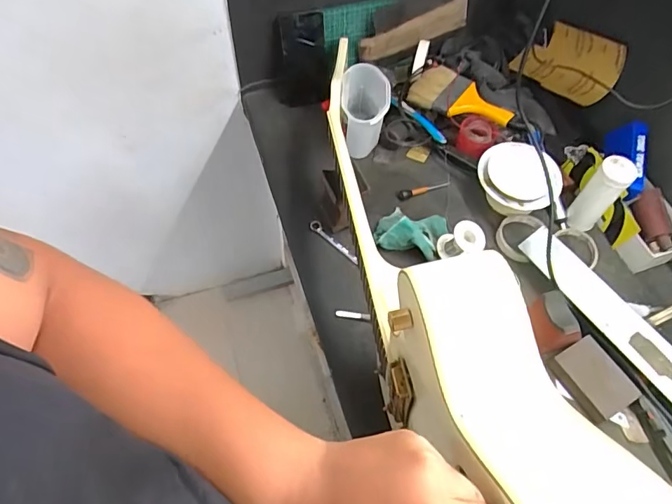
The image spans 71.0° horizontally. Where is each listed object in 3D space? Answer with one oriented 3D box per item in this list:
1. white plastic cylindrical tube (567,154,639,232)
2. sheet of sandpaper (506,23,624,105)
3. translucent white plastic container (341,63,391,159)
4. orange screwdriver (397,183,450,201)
[{"bbox_3d":[0.420,-0.090,0.754,0.051,0.131,0.046,38,65,20],"label":"white plastic cylindrical tube"},{"bbox_3d":[0.418,-0.341,0.846,0.046,0.109,0.189,10,31,-42],"label":"sheet of sandpaper"},{"bbox_3d":[0.051,-0.249,0.843,0.082,0.097,0.141,6,58,2],"label":"translucent white plastic container"},{"bbox_3d":[0.153,-0.108,0.825,0.097,0.018,0.015,-15,60,-10],"label":"orange screwdriver"}]

